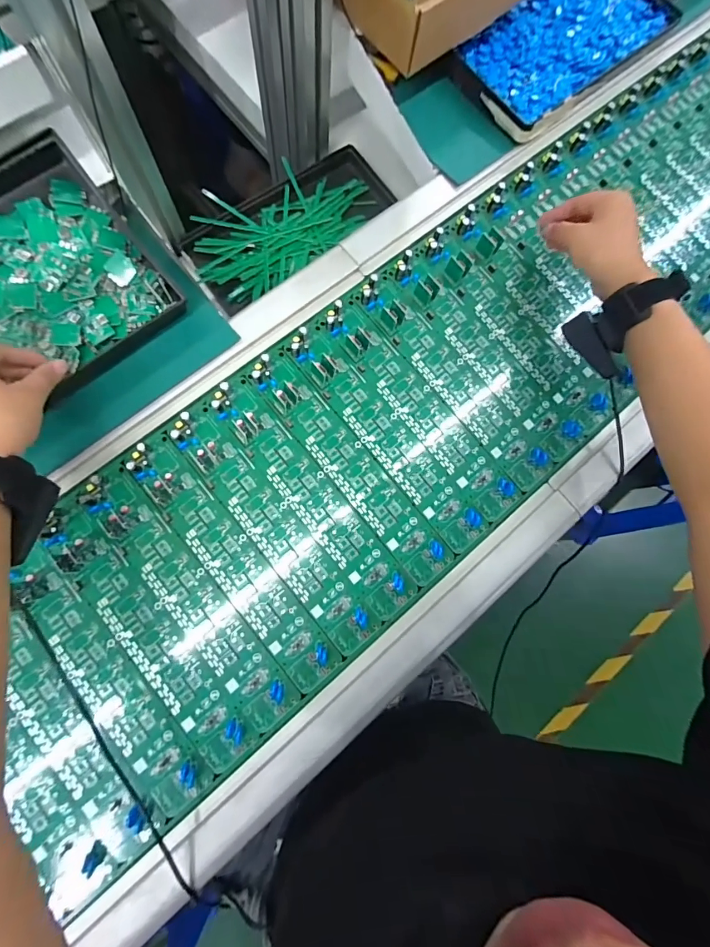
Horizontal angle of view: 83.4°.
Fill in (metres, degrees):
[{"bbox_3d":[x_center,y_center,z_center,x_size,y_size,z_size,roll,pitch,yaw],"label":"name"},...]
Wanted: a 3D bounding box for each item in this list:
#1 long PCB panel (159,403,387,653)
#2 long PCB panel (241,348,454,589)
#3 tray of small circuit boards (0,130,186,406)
[{"bbox_3d":[-0.081,0.053,0.379,0.046,0.015,0.272,-39,88,-5],"label":"long PCB panel"},{"bbox_3d":[-0.005,-0.006,0.395,0.048,0.014,0.265,-40,88,-5],"label":"long PCB panel"},{"bbox_3d":[-0.292,-0.157,0.341,0.221,0.041,0.172,-40,90,-9],"label":"tray of small circuit boards"}]

